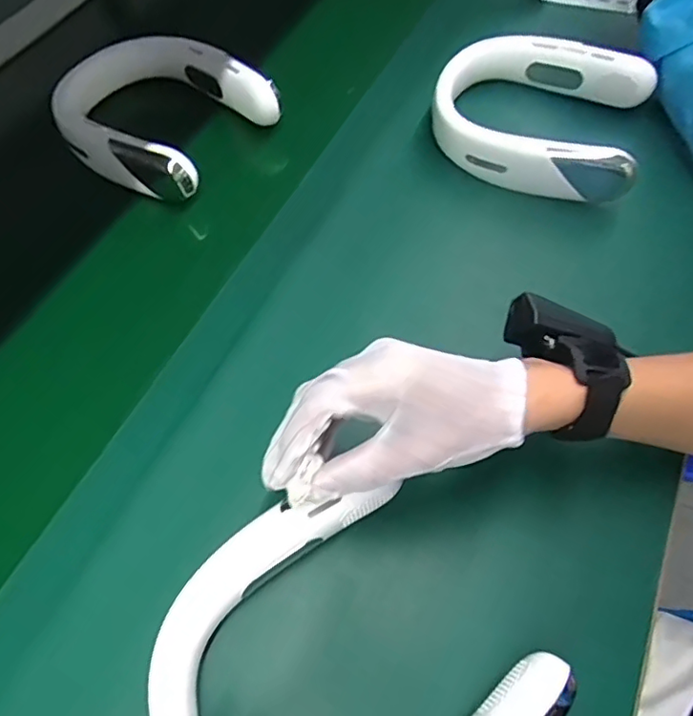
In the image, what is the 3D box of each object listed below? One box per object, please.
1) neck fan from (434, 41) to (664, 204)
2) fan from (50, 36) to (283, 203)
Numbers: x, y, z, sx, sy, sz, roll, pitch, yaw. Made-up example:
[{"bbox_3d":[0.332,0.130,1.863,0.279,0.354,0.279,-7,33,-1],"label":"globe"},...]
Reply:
[{"bbox_3d":[0.196,-0.253,0.598,0.206,0.051,0.184,19,62,10],"label":"neck fan"},{"bbox_3d":[-0.189,-0.255,0.594,0.196,0.040,0.178,31,65,16],"label":"fan"}]

